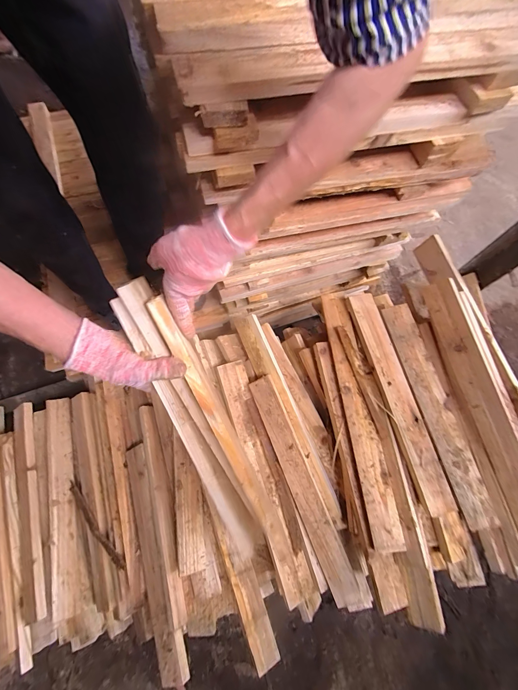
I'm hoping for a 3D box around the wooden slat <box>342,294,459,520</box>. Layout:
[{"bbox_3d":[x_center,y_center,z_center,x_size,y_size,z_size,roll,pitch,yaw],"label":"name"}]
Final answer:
[{"bbox_3d":[0.271,0.093,0.583,0.052,0.015,0.432,-13,74,-5],"label":"wooden slat"}]

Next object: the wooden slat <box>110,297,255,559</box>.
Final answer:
[{"bbox_3d":[-0.100,0.157,0.451,0.027,0.014,0.476,-23,109,-7],"label":"wooden slat"}]

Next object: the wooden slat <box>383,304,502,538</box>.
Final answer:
[{"bbox_3d":[0.345,0.124,0.582,0.054,0.013,0.436,-18,77,10],"label":"wooden slat"}]

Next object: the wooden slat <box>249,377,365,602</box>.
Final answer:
[{"bbox_3d":[0.086,0.284,0.612,0.053,0.013,0.455,-27,77,18],"label":"wooden slat"}]

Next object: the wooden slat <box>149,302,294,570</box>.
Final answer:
[{"bbox_3d":[-0.045,0.149,0.439,0.028,0.013,0.462,-25,107,-8],"label":"wooden slat"}]

